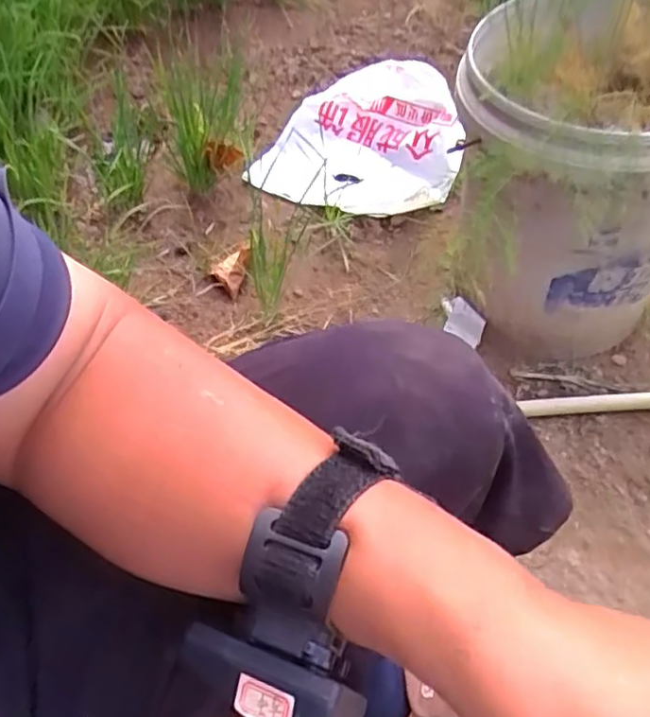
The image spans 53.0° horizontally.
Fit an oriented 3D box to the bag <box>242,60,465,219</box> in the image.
[{"bbox_3d":[0.065,-0.415,1.181,0.361,0.135,0.335,8,57,10],"label":"bag"}]

